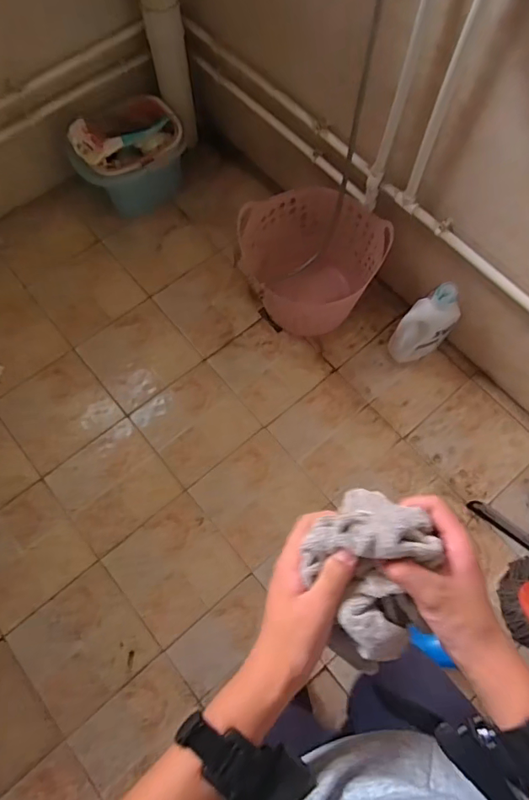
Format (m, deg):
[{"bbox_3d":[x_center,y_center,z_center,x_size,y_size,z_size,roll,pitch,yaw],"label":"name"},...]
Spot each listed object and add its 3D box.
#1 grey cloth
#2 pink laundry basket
[{"bbox_3d":[0.082,0.133,0.382,0.101,0.054,0.119,29,71,9],"label":"grey cloth"},{"bbox_3d":[0.148,-0.418,1.520,0.363,0.376,0.384,1,69,-2],"label":"pink laundry basket"}]

